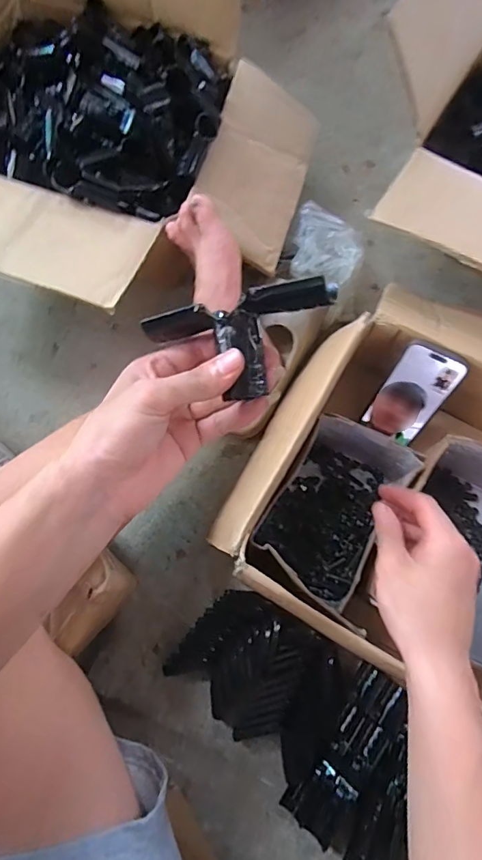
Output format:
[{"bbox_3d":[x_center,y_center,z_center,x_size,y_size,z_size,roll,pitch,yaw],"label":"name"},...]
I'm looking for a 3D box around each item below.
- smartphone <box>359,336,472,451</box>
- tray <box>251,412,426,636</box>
[{"bbox_3d":[0.203,-0.040,0.553,0.071,0.133,0.011,28,47,8],"label":"smartphone"},{"bbox_3d":[0.100,0.091,0.535,0.123,0.111,0.196,28,78,6],"label":"tray"}]

